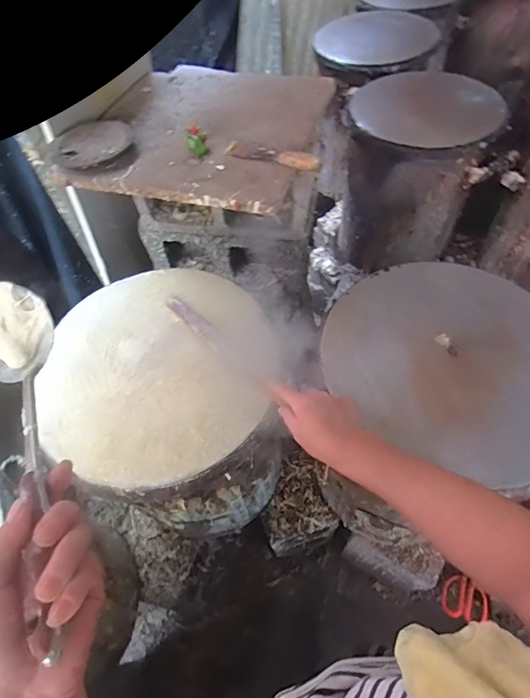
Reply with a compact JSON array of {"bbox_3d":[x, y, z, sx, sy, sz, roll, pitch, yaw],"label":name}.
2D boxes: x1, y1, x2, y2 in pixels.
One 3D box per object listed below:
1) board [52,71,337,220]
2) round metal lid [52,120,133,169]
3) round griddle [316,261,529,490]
[{"bbox_3d":[-0.103,-0.429,0.772,0.418,0.034,0.434,11,58,12],"label":"board"},{"bbox_3d":[-0.309,-0.376,0.732,0.130,0.017,0.150,-6,56,1],"label":"round metal lid"},{"bbox_3d":[0.277,0.008,0.594,0.326,0.023,0.359,-36,61,-18],"label":"round griddle"}]

